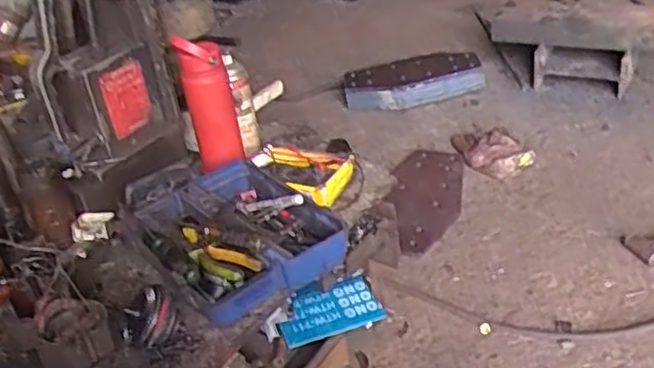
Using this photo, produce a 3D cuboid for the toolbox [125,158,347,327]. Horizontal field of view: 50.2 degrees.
[{"bbox_3d":[-0.140,0.063,1.006,0.239,0.090,0.278,-27,35,-27],"label":"toolbox"}]

